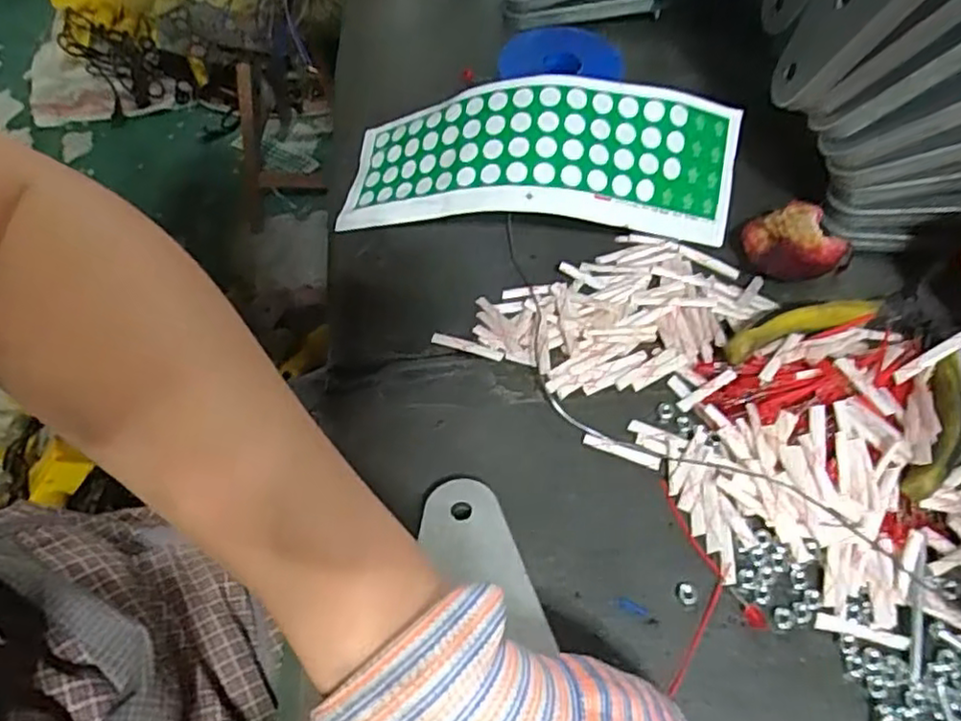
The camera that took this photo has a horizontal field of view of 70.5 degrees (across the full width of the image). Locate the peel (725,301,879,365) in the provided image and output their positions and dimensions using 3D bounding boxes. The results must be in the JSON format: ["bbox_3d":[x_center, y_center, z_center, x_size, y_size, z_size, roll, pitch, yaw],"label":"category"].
[{"bbox_3d":[0.146,-0.017,0.311,0.079,0.013,0.013,-17,58,-11],"label":"peel"}]

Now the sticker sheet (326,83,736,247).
[{"bbox_3d":[0.029,-0.101,0.347,0.205,0.056,0.075,4,57,4],"label":"sticker sheet"}]

